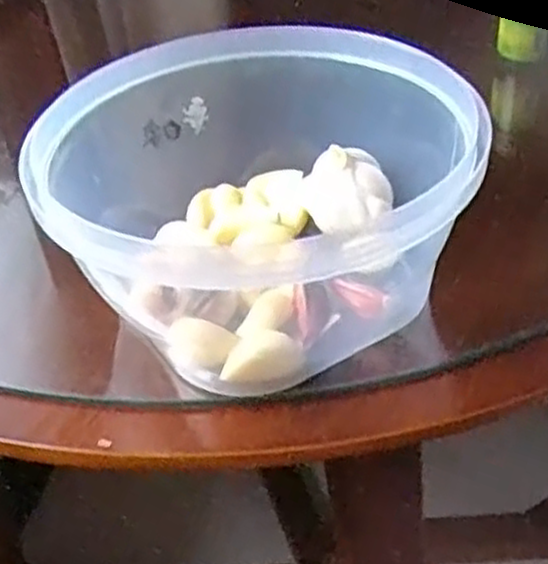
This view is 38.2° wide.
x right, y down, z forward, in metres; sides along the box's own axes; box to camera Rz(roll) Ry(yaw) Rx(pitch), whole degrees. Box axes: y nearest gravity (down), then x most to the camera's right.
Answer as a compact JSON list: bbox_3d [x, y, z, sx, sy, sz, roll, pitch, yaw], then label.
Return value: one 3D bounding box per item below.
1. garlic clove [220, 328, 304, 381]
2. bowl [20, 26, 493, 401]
[{"bbox_3d":[-0.006,0.026,0.276,0.028,0.012,0.017,-26,43,-23],"label":"garlic clove"},{"bbox_3d":[-0.006,-0.038,0.309,0.142,0.077,0.151,-3,39,3],"label":"bowl"}]

